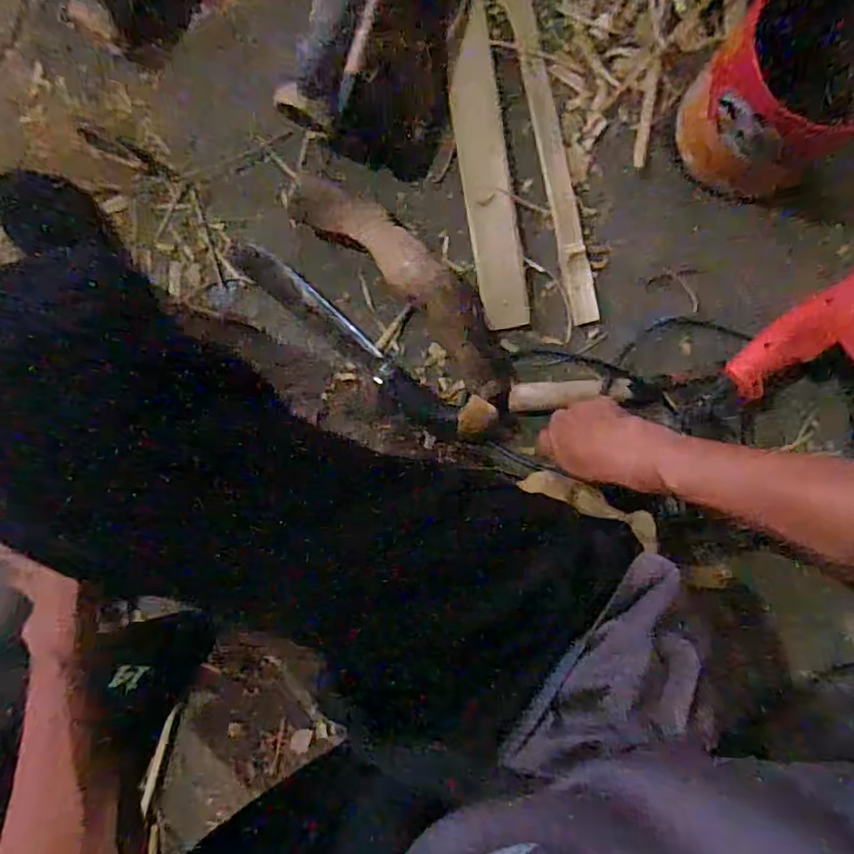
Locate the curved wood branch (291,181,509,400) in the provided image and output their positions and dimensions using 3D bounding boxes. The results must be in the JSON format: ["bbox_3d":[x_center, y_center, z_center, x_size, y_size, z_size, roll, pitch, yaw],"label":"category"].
[{"bbox_3d":[-0.010,-0.150,0.616,0.294,0.053,0.072,44,94,-2],"label":"curved wood branch"}]

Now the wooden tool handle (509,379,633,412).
[{"bbox_3d":[0.154,-0.035,0.630,0.130,0.023,0.030,-3,94,1],"label":"wooden tool handle"}]

